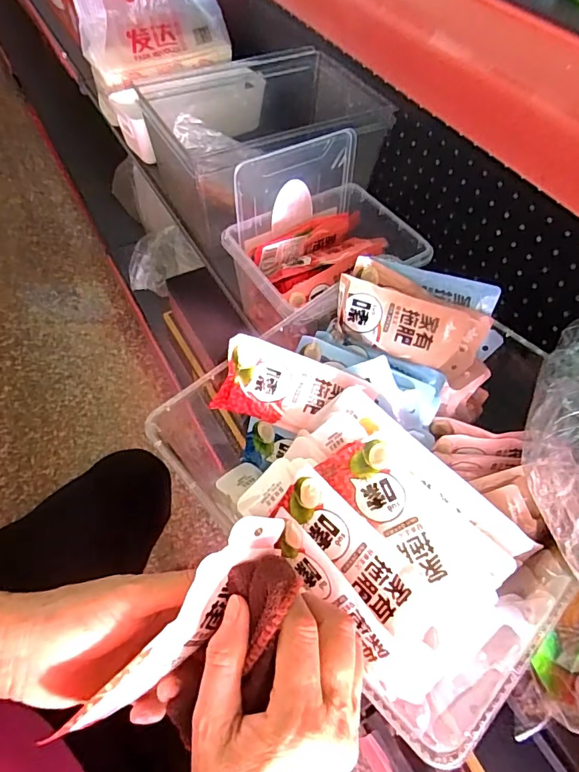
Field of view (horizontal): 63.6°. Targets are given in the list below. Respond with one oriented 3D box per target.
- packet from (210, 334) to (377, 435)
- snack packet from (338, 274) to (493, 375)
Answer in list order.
[{"bbox_3d":[0.002,0.006,0.408,0.125,0.068,0.014,17,15,-14],"label":"packet"},{"bbox_3d":[0.112,-0.059,0.443,0.136,0.062,0.020,20,33,12],"label":"snack packet"}]

